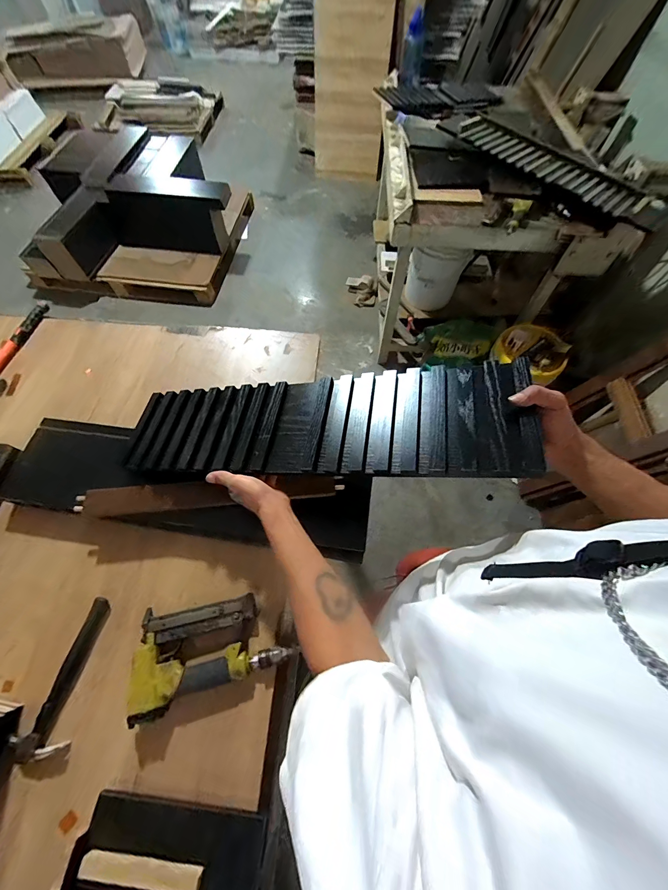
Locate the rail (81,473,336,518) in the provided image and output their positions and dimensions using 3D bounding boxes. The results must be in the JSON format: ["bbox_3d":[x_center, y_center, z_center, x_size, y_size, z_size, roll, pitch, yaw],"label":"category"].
[{"bbox_3d":[-0.226,0.092,0.615,0.450,0.032,0.049,-5,62,-2],"label":"rail"}]

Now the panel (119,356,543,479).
[{"bbox_3d":[-0.060,-0.034,0.544,0.666,0.025,0.183,0,60,21],"label":"panel"}]

